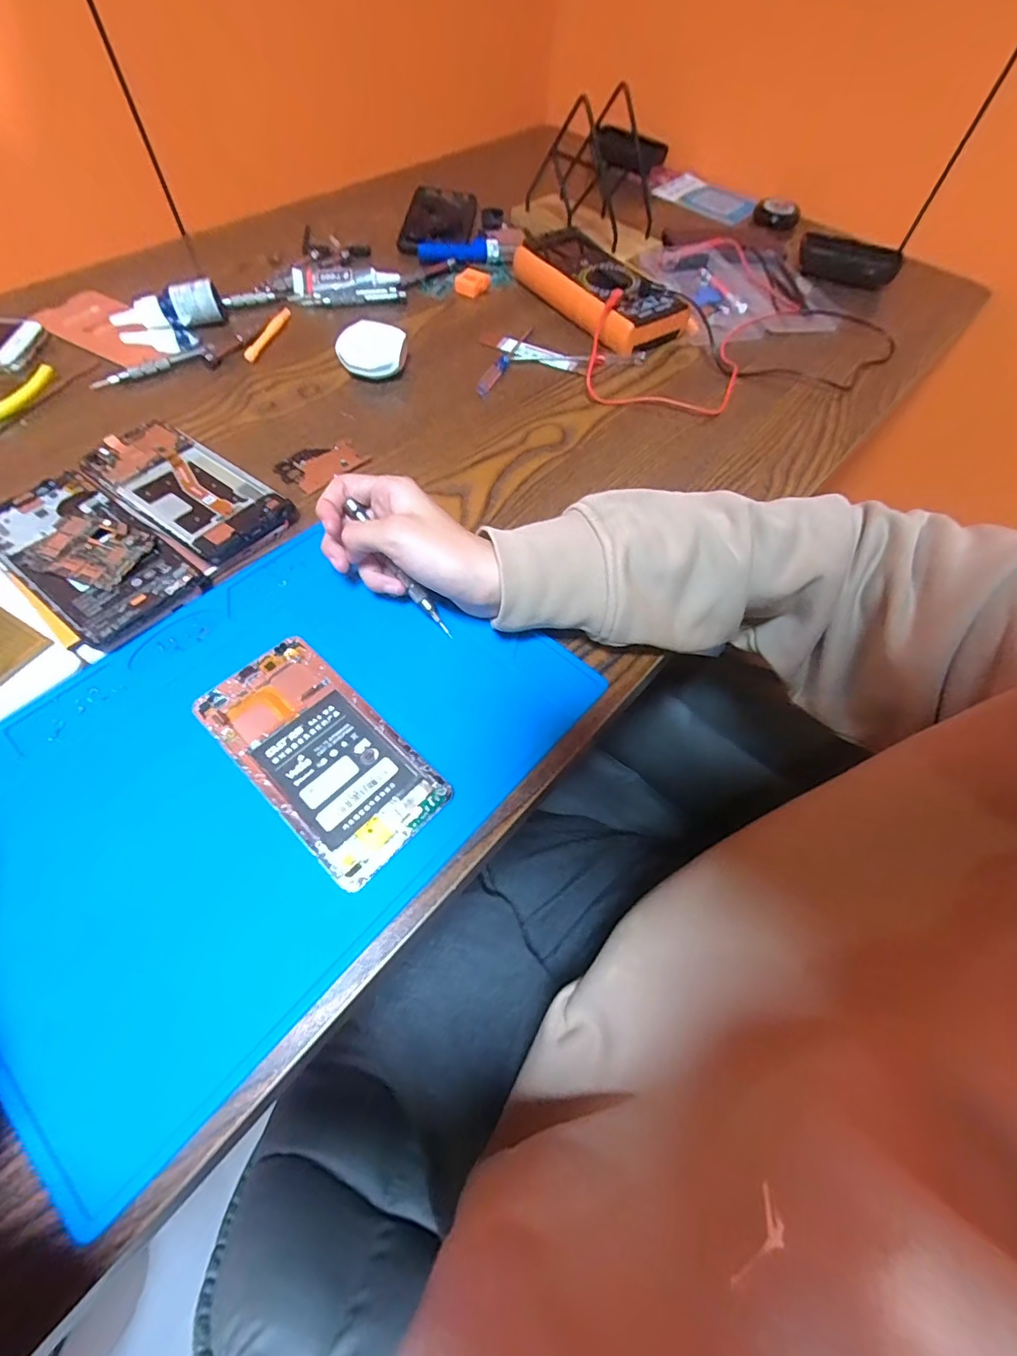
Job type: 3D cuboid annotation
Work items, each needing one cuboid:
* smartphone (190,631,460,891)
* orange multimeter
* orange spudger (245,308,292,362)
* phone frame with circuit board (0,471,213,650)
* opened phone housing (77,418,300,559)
[{"bbox_3d":[-0.103,0.039,0.280,0.144,0.008,0.071,40,66,18],"label":"smartphone"},{"bbox_3d":[0.089,-0.398,0.522,0.097,0.036,0.198,-28,66,-18],"label":"orange multimeter"},{"bbox_3d":[-0.223,-0.323,0.479,0.011,0.009,0.090,12,61,3],"label":"orange spudger"},{"bbox_3d":[-0.270,-0.080,0.331,0.147,0.017,0.073,34,64,15],"label":"phone frame with circuit board"},{"bbox_3d":[-0.228,-0.134,0.365,0.152,0.017,0.070,33,64,14],"label":"opened phone housing"}]

